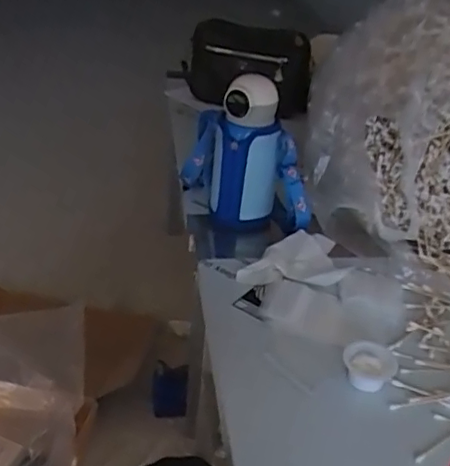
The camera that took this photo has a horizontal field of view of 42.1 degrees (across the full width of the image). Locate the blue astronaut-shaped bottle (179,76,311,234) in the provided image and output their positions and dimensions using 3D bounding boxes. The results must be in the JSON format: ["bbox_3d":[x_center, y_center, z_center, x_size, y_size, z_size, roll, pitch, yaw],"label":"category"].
[{"bbox_3d":[0.031,-0.117,0.819,0.094,0.192,0.075,5,33,0],"label":"blue astronaut-shaped bottle"}]

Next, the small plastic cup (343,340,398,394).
[{"bbox_3d":[0.153,0.139,0.618,0.055,0.025,0.058,14,34,12],"label":"small plastic cup"}]

